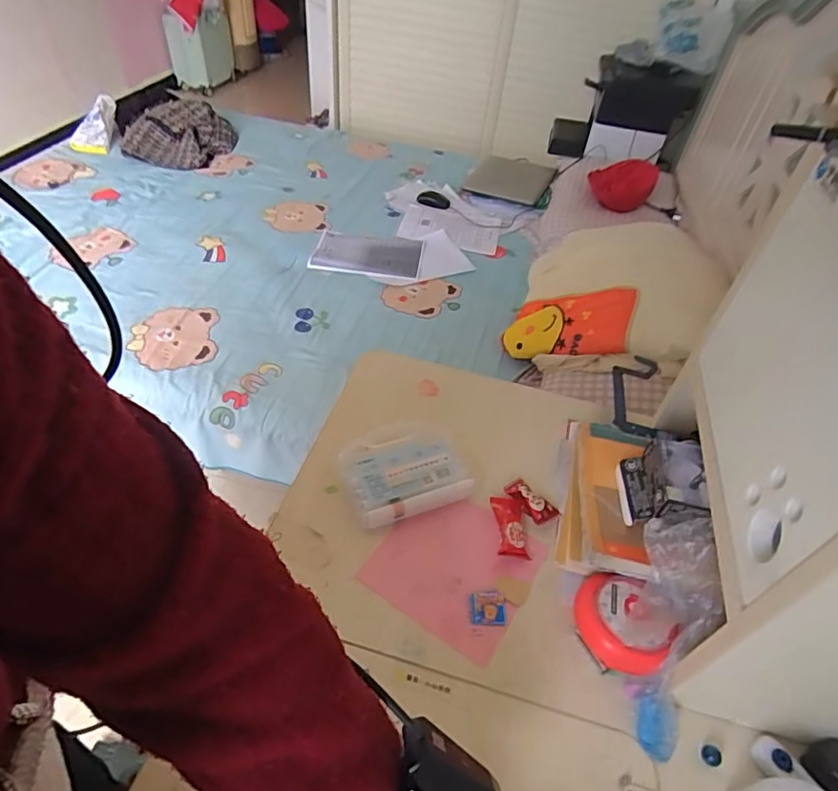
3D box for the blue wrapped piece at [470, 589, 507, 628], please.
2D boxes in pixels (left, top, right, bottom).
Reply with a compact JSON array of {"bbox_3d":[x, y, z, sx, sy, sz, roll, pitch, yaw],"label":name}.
[{"bbox_3d":[0.067,0.208,0.522,0.035,0.004,0.033,3,46,-4],"label":"blue wrapped piece"}]

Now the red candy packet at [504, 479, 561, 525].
[{"bbox_3d":[0.126,0.120,0.603,0.060,0.012,0.032,37,53,26],"label":"red candy packet"}]

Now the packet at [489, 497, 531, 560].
[{"bbox_3d":[0.099,0.140,0.575,0.032,0.016,0.069,1,46,-5],"label":"packet"}]

